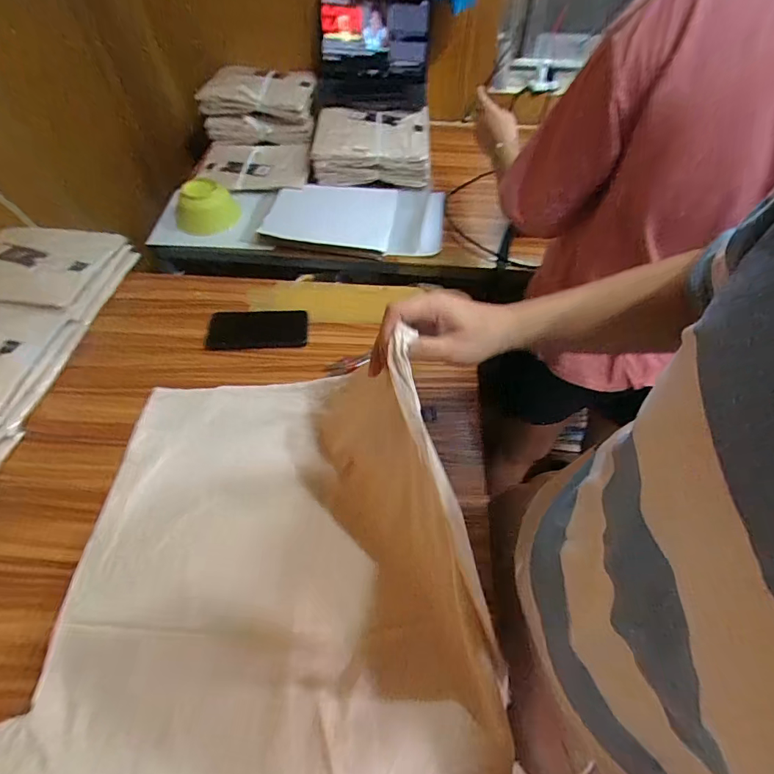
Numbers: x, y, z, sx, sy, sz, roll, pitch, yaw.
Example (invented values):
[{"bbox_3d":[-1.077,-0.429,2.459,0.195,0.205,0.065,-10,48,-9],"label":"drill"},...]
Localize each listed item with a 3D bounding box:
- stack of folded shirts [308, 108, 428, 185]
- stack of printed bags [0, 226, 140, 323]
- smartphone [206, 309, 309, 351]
[{"bbox_3d":[-0.035,-0.565,1.039,0.265,0.113,0.183,-2,55,-2],"label":"stack of folded shirts"},{"bbox_3d":[-0.609,-0.197,0.773,0.236,0.091,0.206,2,54,1],"label":"stack of printed bags"},{"bbox_3d":[-0.223,-0.101,0.752,0.168,0.015,0.076,-1,54,-1],"label":"smartphone"}]

